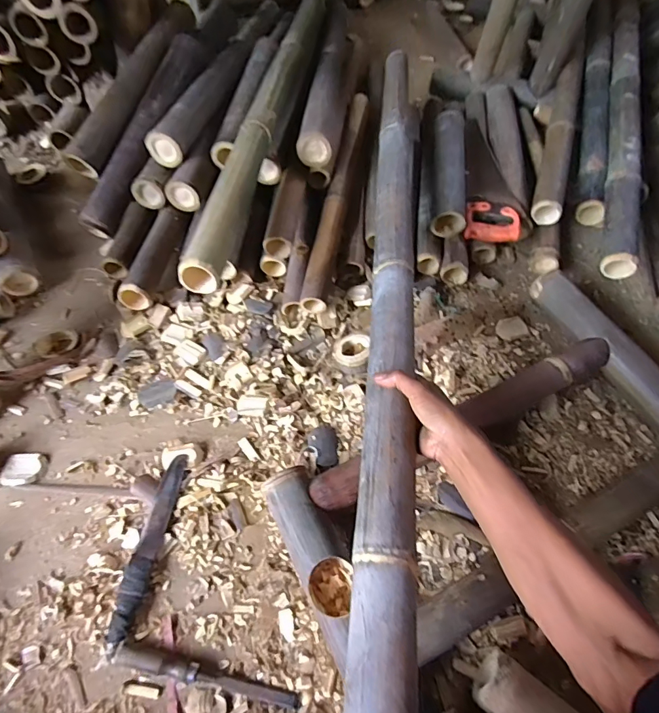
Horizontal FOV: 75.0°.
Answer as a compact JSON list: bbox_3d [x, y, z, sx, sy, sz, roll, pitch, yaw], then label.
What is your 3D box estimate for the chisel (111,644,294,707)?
[{"bbox_3d":[-0.161,0.416,0.557,0.246,0.017,0.023,11,58,5],"label":"chisel"}]

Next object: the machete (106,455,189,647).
[{"bbox_3d":[-0.268,0.273,0.640,0.040,0.026,0.256,9,58,4],"label":"machete"}]

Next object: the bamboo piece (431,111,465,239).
[{"bbox_3d":[0.281,-0.442,1.010,0.076,0.085,0.371,7,57,3],"label":"bamboo piece"}]

